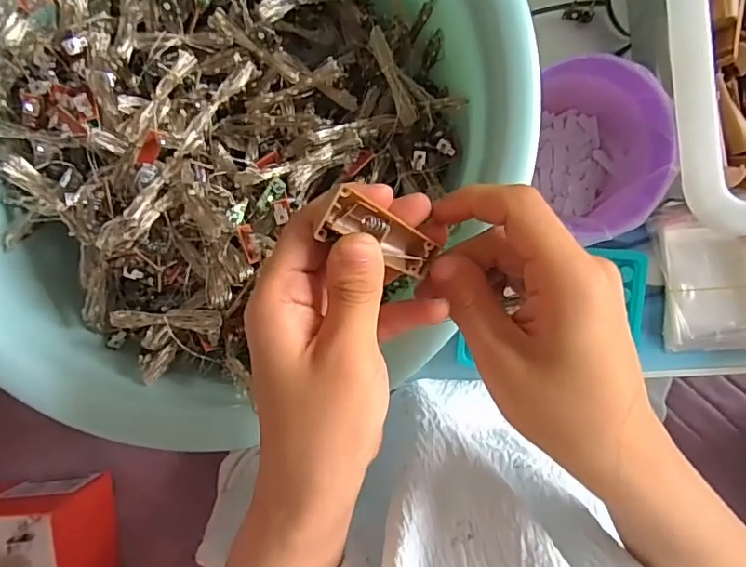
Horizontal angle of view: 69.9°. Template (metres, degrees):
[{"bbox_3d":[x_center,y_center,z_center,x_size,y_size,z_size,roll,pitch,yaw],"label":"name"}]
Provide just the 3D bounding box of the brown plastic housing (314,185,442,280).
[{"bbox_3d":[0.004,-0.017,0.204,0.047,0.012,0.017,26,93,-34],"label":"brown plastic housing"}]

